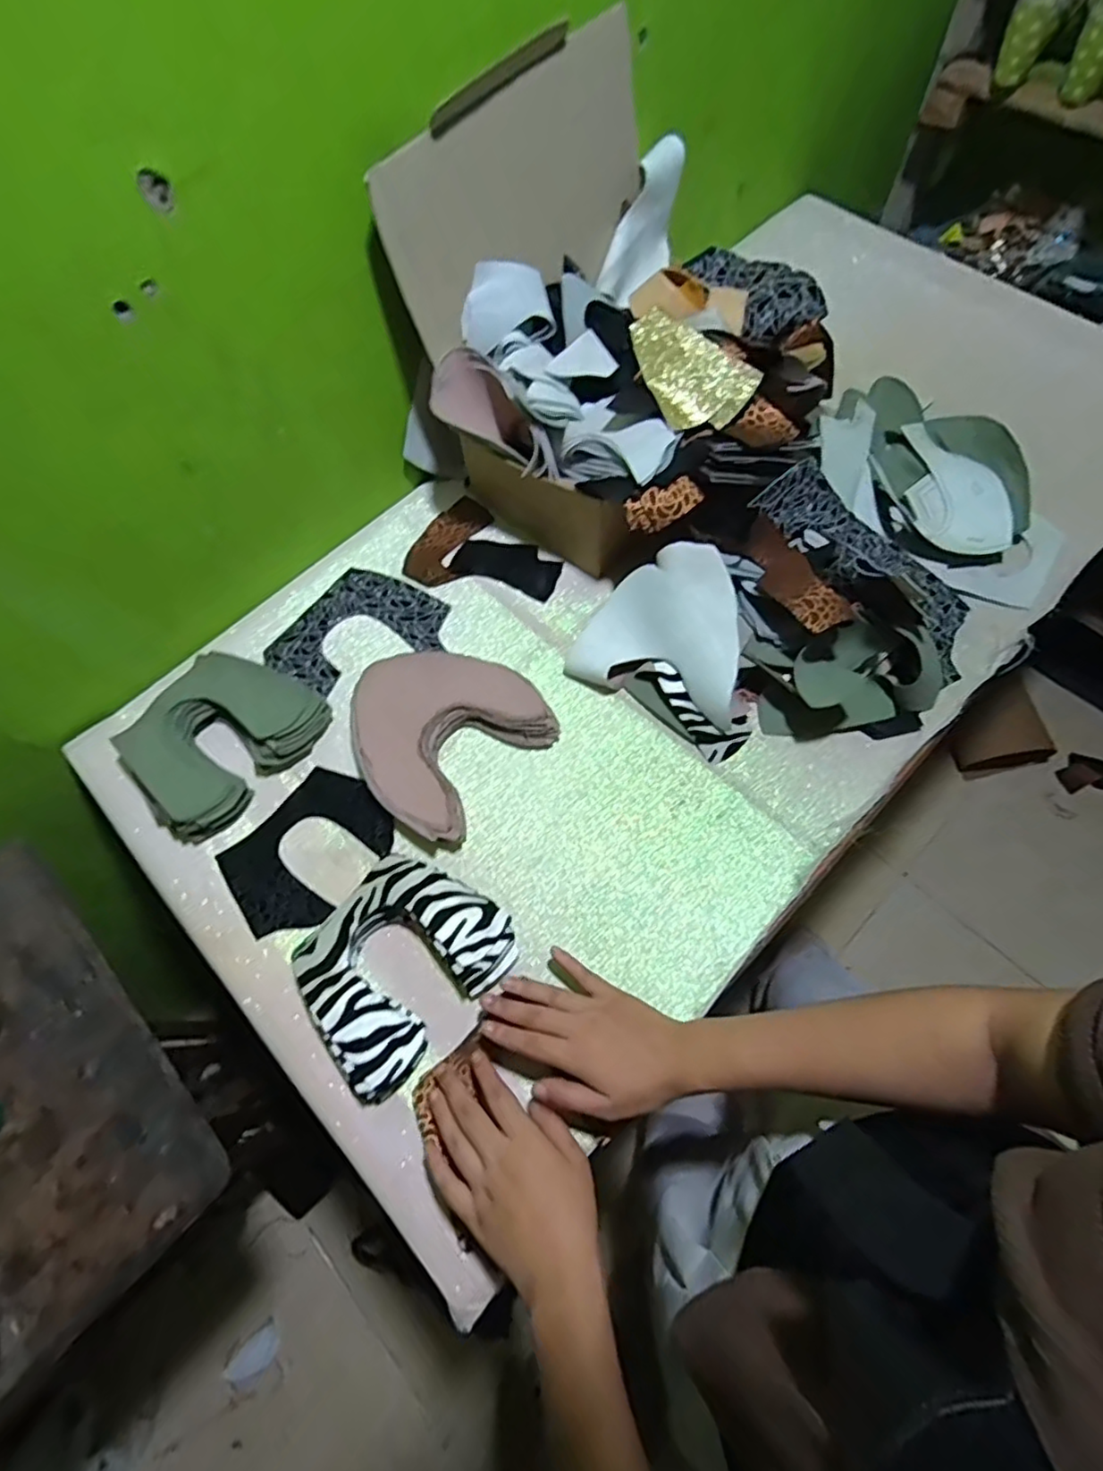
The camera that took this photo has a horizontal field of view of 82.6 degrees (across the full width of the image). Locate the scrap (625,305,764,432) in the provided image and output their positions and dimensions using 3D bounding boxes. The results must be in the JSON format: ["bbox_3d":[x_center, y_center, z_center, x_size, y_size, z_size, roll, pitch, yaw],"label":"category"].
[{"bbox_3d":[0.120,-0.334,0.579,0.128,0.019,0.074,46,106,12],"label":"scrap"}]

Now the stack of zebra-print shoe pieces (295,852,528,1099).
[{"bbox_3d":[-0.124,0.184,0.520,0.134,0.044,0.160,40,74,18],"label":"stack of zebra-print shoe pieces"}]

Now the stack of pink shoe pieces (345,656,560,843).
[{"bbox_3d":[-0.108,-0.006,0.605,0.175,0.033,0.170,36,73,17],"label":"stack of pink shoe pieces"}]

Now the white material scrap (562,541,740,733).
[{"bbox_3d":[0.110,-0.101,0.600,0.158,0.096,0.125,20,69,11],"label":"white material scrap"}]

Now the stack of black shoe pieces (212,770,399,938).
[{"bbox_3d":[-0.222,0.105,0.575,0.111,0.014,0.148,37,73,17],"label":"stack of black shoe pieces"}]

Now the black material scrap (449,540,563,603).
[{"bbox_3d":[-0.048,-0.189,0.695,0.116,0.005,0.056,20,69,12],"label":"black material scrap"}]

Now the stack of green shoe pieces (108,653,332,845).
[{"bbox_3d":[-0.321,0.002,0.605,0.134,0.047,0.171,35,73,17],"label":"stack of green shoe pieces"}]

